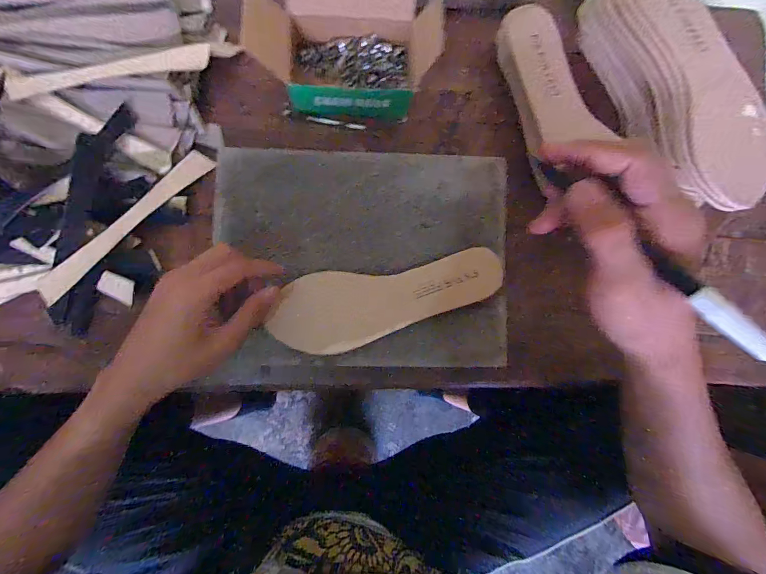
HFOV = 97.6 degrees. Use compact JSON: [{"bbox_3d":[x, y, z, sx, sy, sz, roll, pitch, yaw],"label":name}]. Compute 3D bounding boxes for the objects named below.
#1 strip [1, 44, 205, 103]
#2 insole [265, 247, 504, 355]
[{"bbox_3d":[-0.257,-0.205,0.315,0.185,0.005,0.026,-11,85,-4],"label":"strip"},{"bbox_3d":[0.008,0.014,0.334,0.228,0.012,0.076,-9,84,-4],"label":"insole"}]

